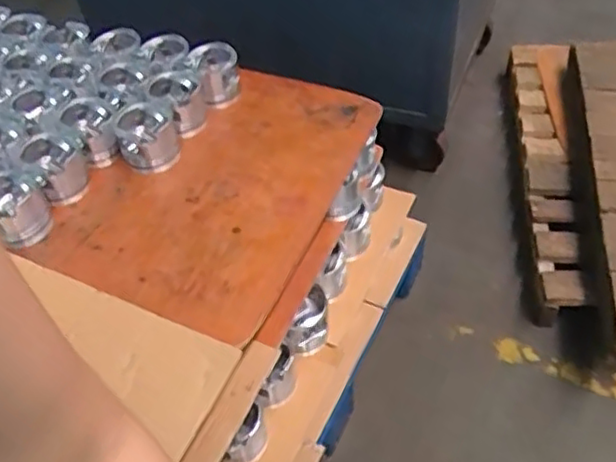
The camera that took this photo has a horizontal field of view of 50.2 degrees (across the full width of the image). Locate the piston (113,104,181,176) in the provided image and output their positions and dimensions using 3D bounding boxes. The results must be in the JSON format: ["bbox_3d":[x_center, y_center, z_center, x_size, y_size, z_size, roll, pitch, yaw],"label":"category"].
[{"bbox_3d":[-0.311,-0.181,1.284,0.111,0.093,0.116,-15,49,-9],"label":"piston"}]

